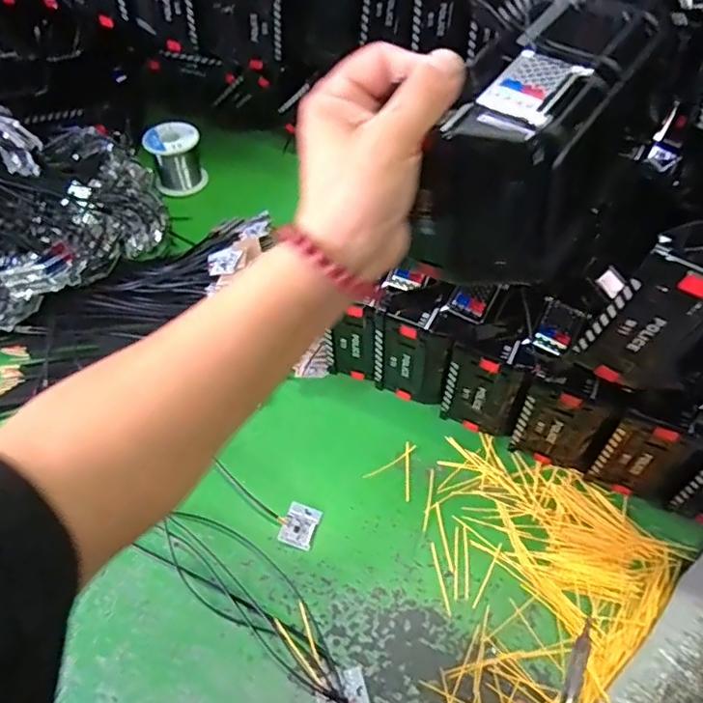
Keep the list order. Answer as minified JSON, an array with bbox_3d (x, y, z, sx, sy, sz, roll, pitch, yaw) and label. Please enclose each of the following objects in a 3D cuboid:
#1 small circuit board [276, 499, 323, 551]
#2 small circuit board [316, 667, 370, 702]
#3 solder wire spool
[{"bbox_3d":[-0.039,0.134,0.436,0.025,0.006,0.033,14,56,13],"label":"small circuit board"},{"bbox_3d":[-0.006,0.223,0.369,0.033,0.004,0.023,-16,54,-8],"label":"small circuit board"},{"bbox_3d":[-0.213,-0.235,0.695,0.064,0.068,0.064,-18,55,-9],"label":"solder wire spool"}]

